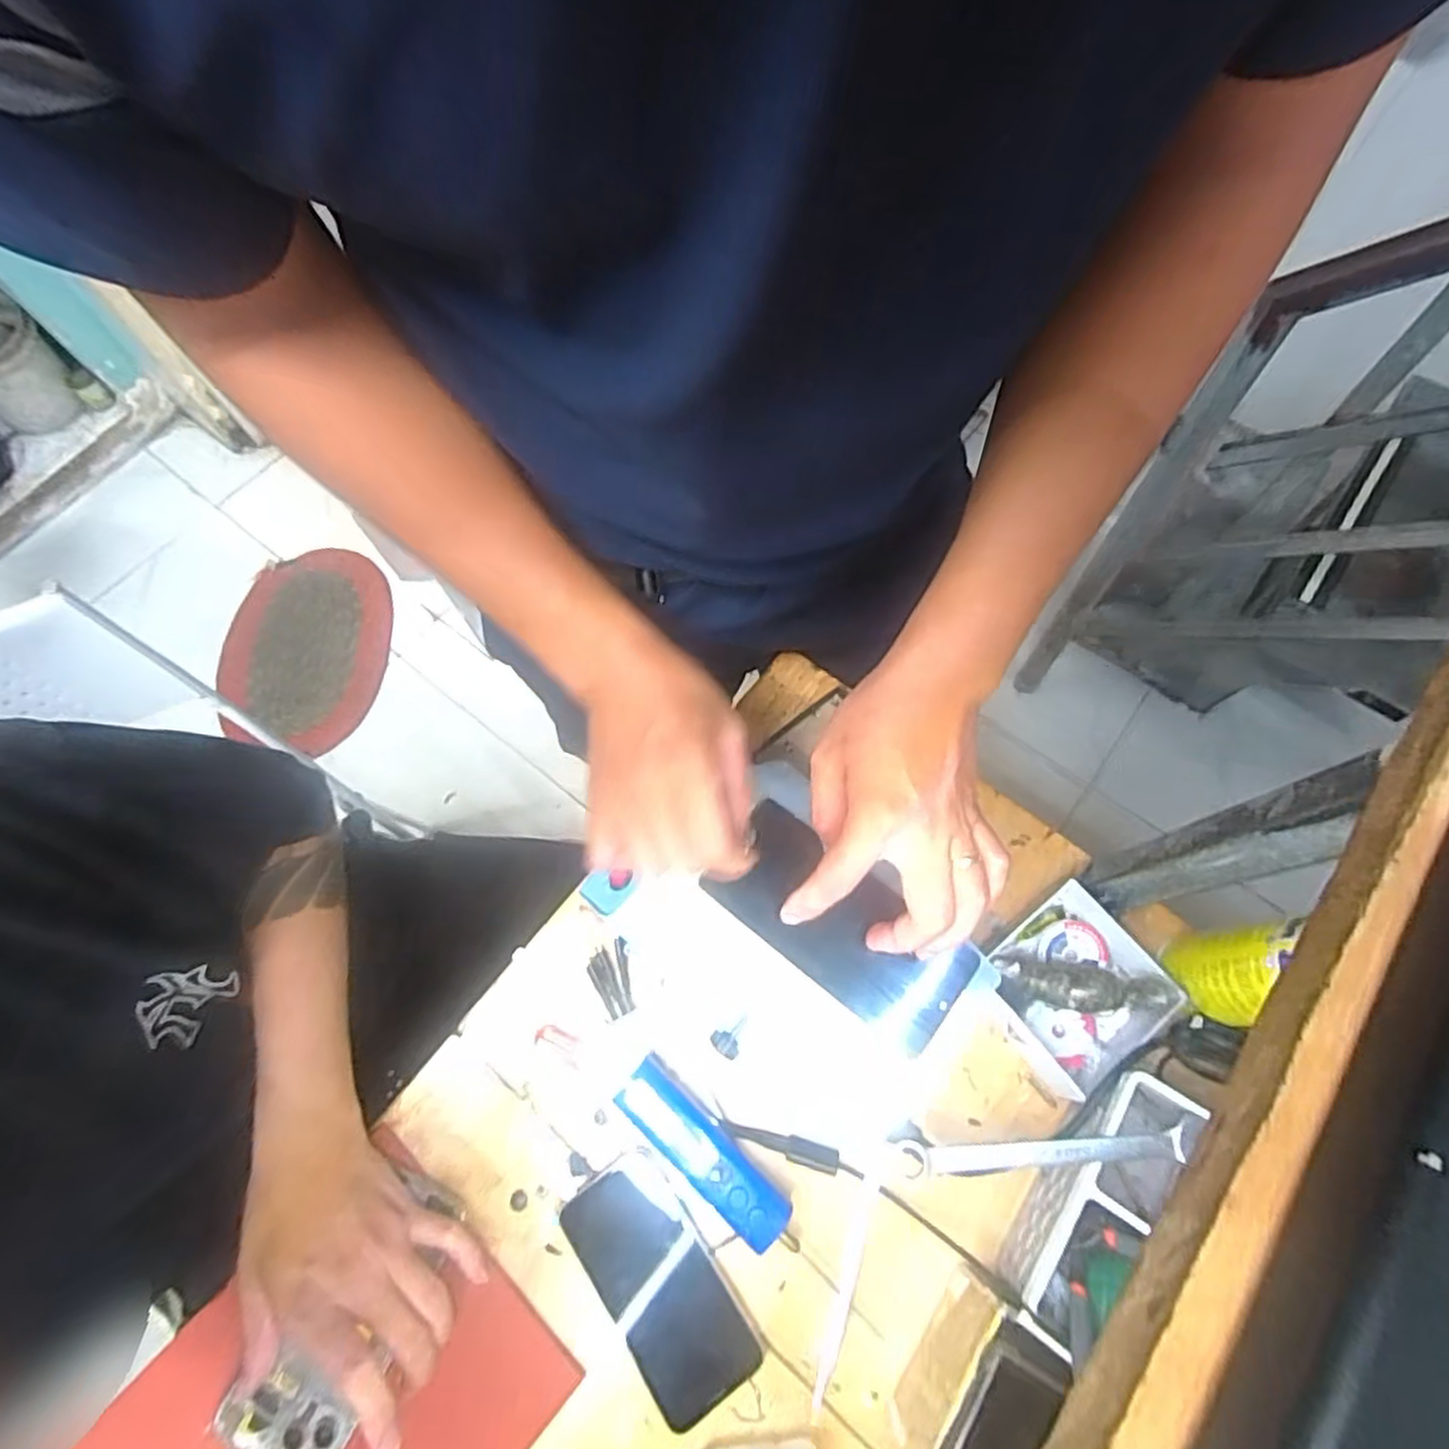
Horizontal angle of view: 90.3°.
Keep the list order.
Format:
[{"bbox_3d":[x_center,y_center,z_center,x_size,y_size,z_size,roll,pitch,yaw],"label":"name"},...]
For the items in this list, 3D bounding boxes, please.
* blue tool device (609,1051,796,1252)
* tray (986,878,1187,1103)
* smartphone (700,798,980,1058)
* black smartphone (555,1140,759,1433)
[{"bbox_3d":[-0.013,0.279,0.473,0.135,0.034,0.037,39,74,15],"label":"blue tool device"},{"bbox_3d":[0.239,0.182,0.500,0.108,0.046,0.104,-33,71,-11],"label":"tray"},{"bbox_3d":[0.066,0.113,0.414,0.148,0.012,0.069,40,74,10],"label":"smartphone"},{"bbox_3d":[-0.042,0.353,0.457,0.070,0.010,0.140,-35,71,-12],"label":"black smartphone"}]

